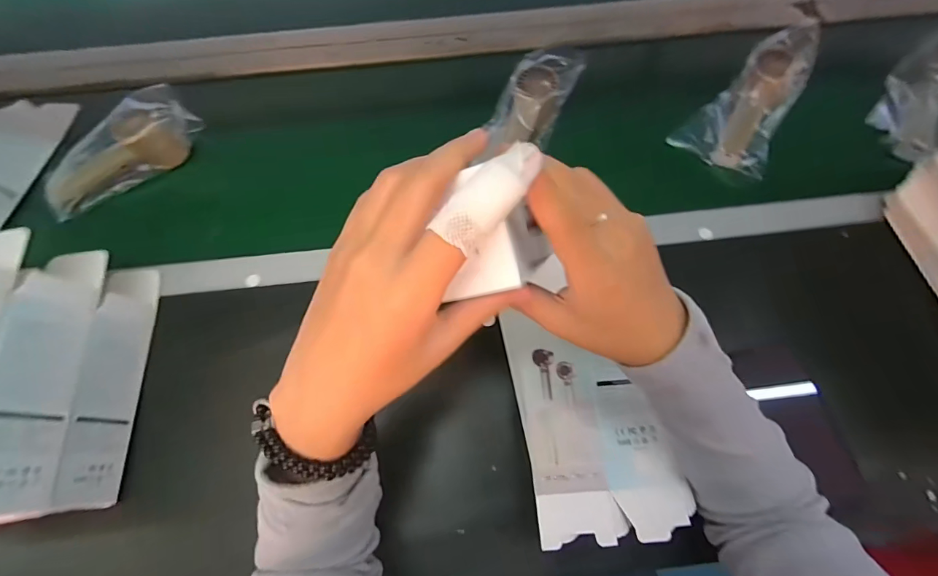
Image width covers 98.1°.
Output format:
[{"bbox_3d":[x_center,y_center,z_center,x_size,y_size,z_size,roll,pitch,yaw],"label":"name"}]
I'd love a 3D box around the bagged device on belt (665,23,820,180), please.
[{"bbox_3d":[0.354,-0.232,0.506,0.105,0.038,0.179,37,93,14],"label":"bagged device on belt"}]

